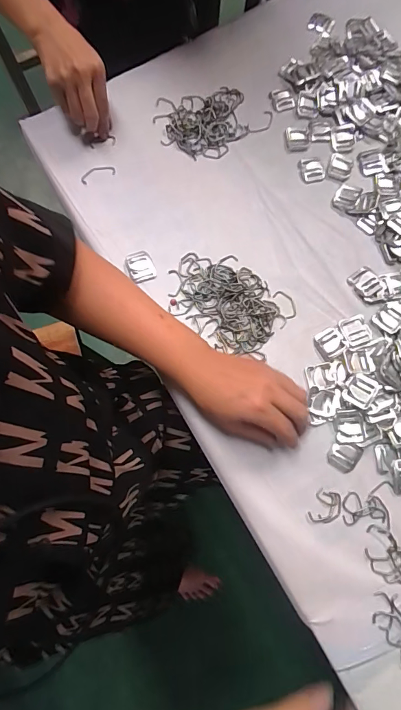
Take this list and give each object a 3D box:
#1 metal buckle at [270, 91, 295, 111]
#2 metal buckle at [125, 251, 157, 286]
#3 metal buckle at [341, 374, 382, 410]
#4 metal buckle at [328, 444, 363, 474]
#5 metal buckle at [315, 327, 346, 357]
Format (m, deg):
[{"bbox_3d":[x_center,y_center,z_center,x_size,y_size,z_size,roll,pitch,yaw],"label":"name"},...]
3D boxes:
[{"bbox_3d":[0.112,-0.350,0.533,0.027,0.004,0.033,-22,76,-5],"label":"metal buckle"},{"bbox_3d":[-0.073,-0.106,0.474,0.032,0.007,0.039,-22,76,-5],"label":"metal buckle"},{"bbox_3d":[0.172,0.038,0.419,0.030,0.005,0.033,32,84,27],"label":"metal buckle"},{"bbox_3d":[0.155,0.108,0.418,0.031,0.005,0.031,31,78,8],"label":"metal buckle"},{"bbox_3d":[0.151,-0.015,0.449,0.028,0.005,0.031,-28,77,-7],"label":"metal buckle"}]

